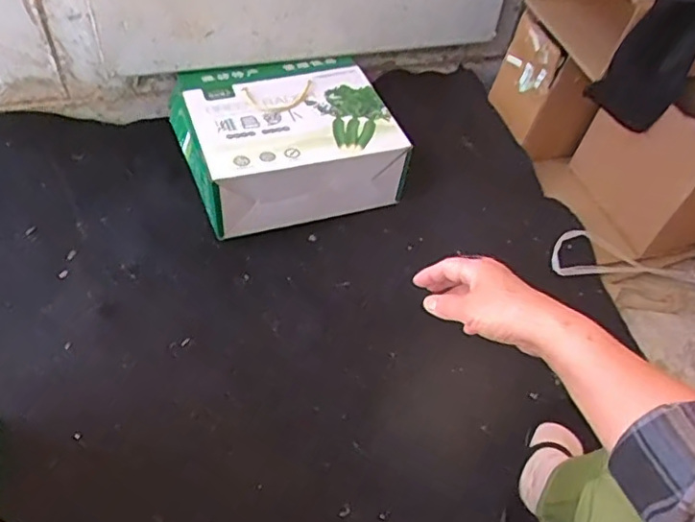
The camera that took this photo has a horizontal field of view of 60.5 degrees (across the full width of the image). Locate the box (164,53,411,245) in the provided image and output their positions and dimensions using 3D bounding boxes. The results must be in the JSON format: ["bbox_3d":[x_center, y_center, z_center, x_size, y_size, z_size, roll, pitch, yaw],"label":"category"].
[{"bbox_3d":[-0.118,-0.230,1.111,0.366,0.122,0.332,-16,53,-18],"label":"box"}]

